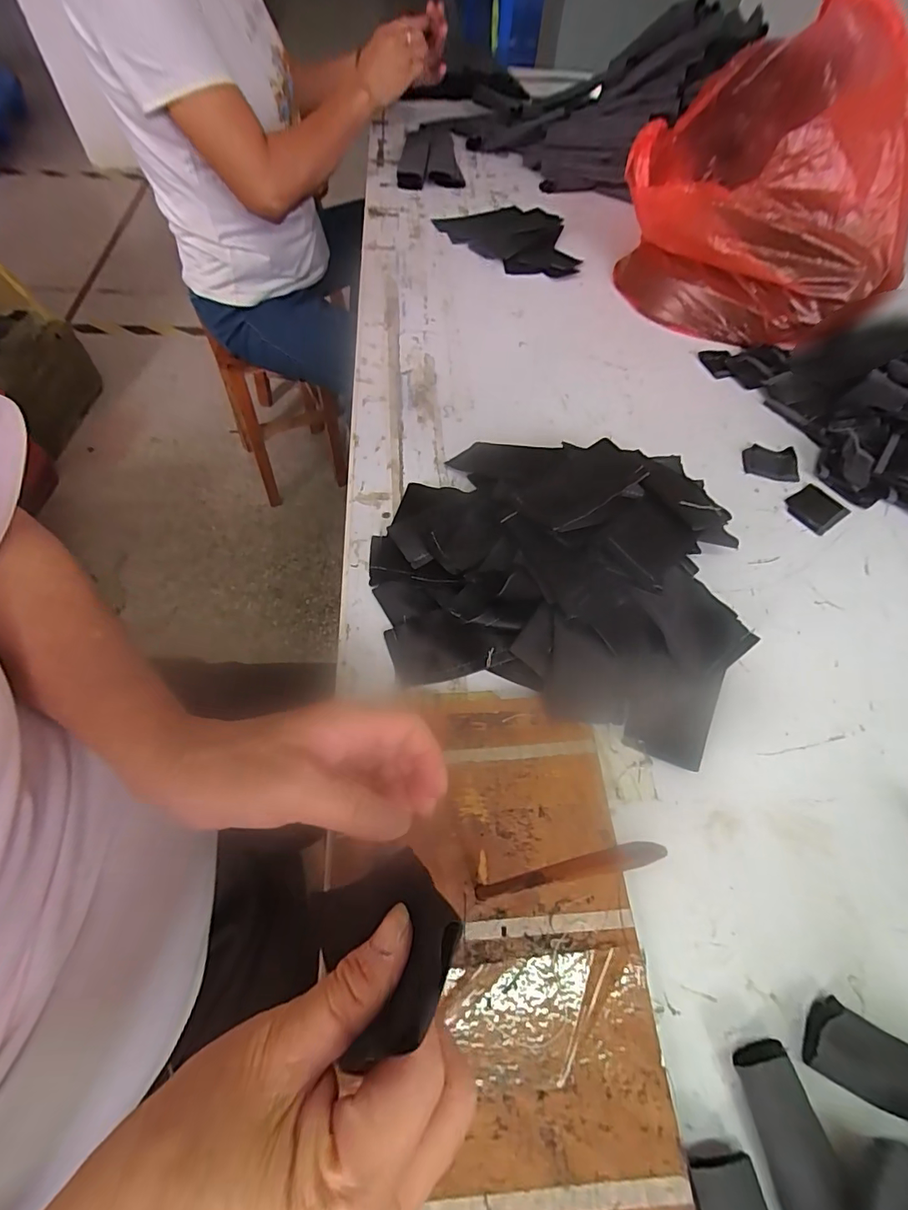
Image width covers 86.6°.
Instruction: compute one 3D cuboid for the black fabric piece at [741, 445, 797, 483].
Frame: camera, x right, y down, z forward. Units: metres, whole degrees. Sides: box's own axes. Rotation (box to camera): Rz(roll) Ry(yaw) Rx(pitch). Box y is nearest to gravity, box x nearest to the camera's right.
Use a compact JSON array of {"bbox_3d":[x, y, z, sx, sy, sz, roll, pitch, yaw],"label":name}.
[{"bbox_3d":[0.337,-0.151,0.513,0.054,0.004,0.045,8,64,6],"label":"black fabric piece"}]

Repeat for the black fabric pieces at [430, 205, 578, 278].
[{"bbox_3d":[0.094,-0.565,0.737,0.148,0.022,0.233,-36,67,-22],"label":"black fabric pieces"}]

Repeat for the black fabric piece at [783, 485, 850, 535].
[{"bbox_3d":[0.364,-0.097,0.484,0.054,0.004,0.047,-32,66,-21],"label":"black fabric piece"}]

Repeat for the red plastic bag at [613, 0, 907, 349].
[{"bbox_3d":[0.411,-0.581,0.631,0.327,0.254,0.411,18,59,7],"label":"red plastic bag"}]

